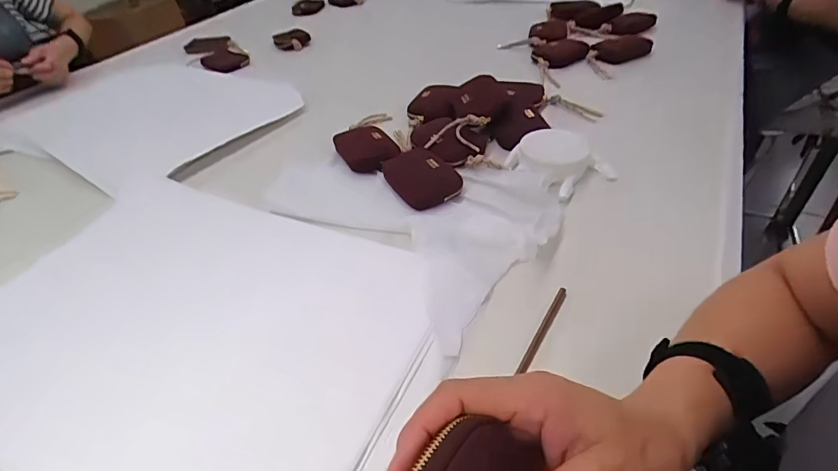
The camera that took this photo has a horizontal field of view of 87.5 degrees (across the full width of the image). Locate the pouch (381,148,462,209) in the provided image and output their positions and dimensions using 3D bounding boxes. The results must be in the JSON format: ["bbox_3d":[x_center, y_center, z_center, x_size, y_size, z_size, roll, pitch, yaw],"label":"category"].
[{"bbox_3d":[0.004,-0.087,0.618,0.085,0.027,0.113,-20,44,-15],"label":"pouch"}]

